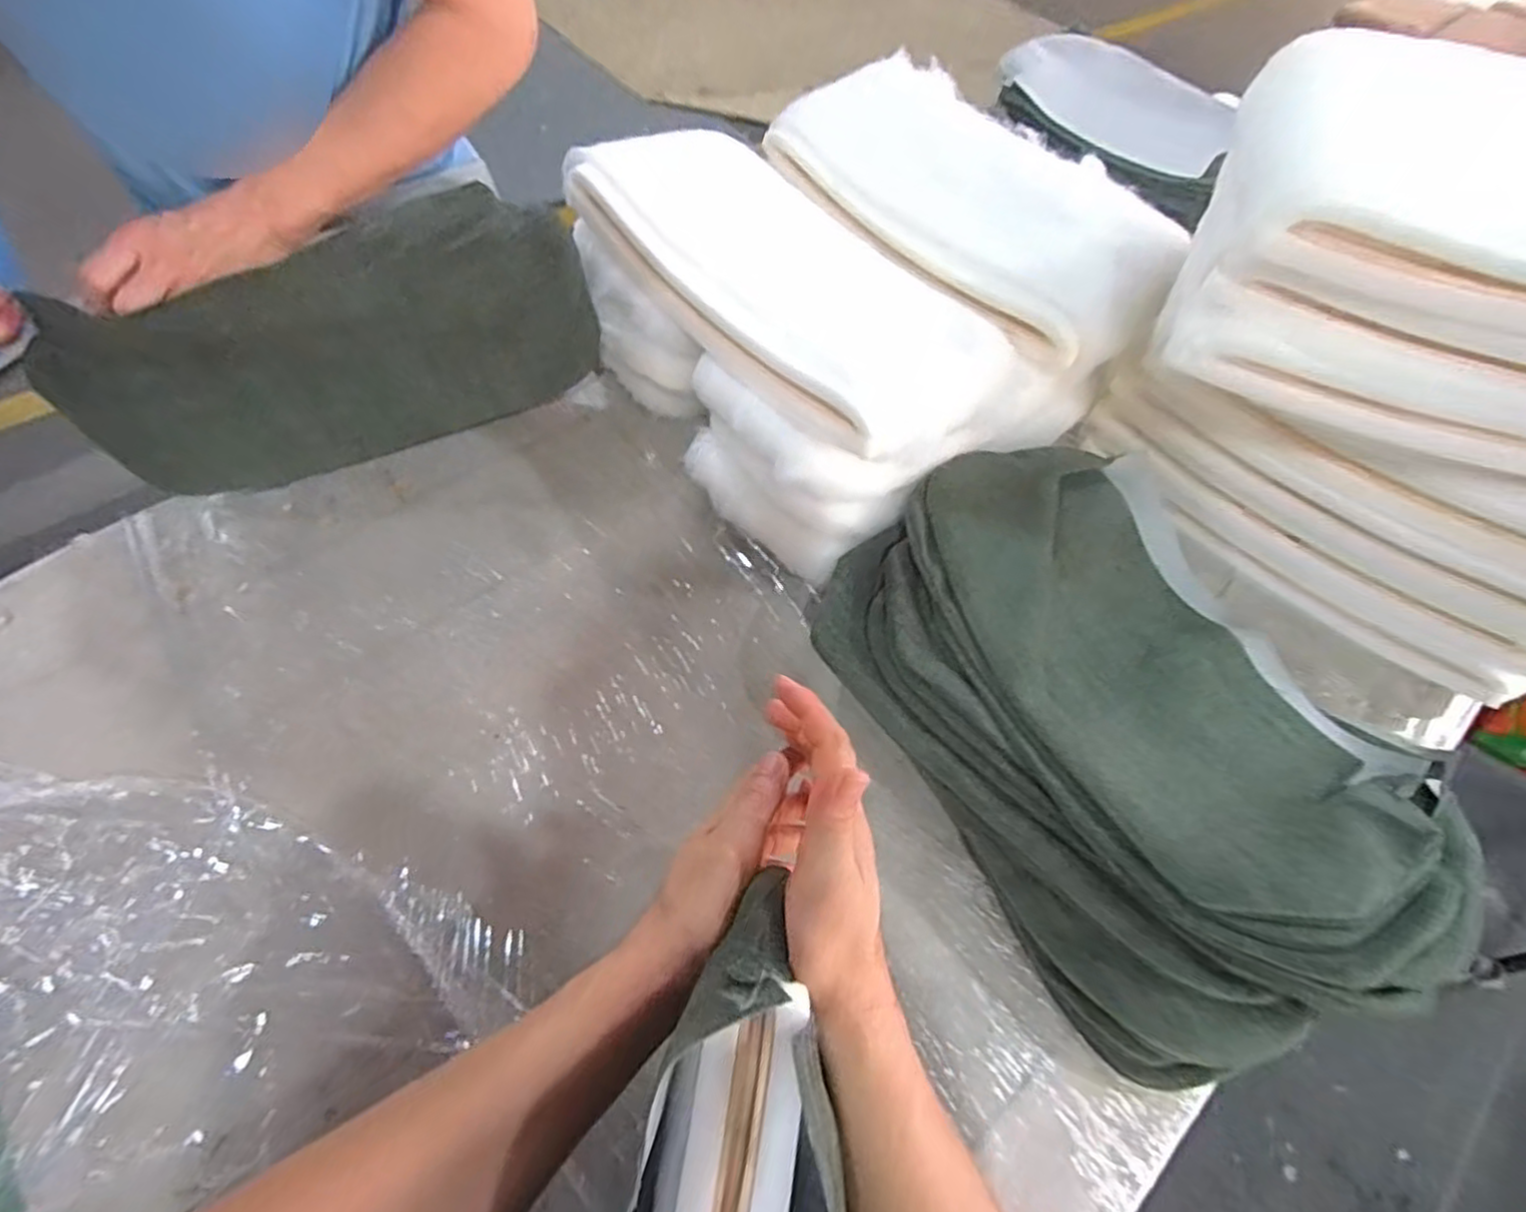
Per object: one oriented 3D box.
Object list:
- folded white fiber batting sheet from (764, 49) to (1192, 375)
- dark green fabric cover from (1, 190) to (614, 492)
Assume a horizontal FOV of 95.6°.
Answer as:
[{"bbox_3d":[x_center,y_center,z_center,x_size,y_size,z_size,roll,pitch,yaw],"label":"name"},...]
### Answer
[{"bbox_3d":[0.216,-0.428,0.730,0.208,0.034,0.445,-39,70,-4],"label":"folded white fiber batting sheet"},{"bbox_3d":[-0.377,-0.227,0.661,0.437,0.256,0.045,-25,65,-18],"label":"dark green fabric cover"}]

